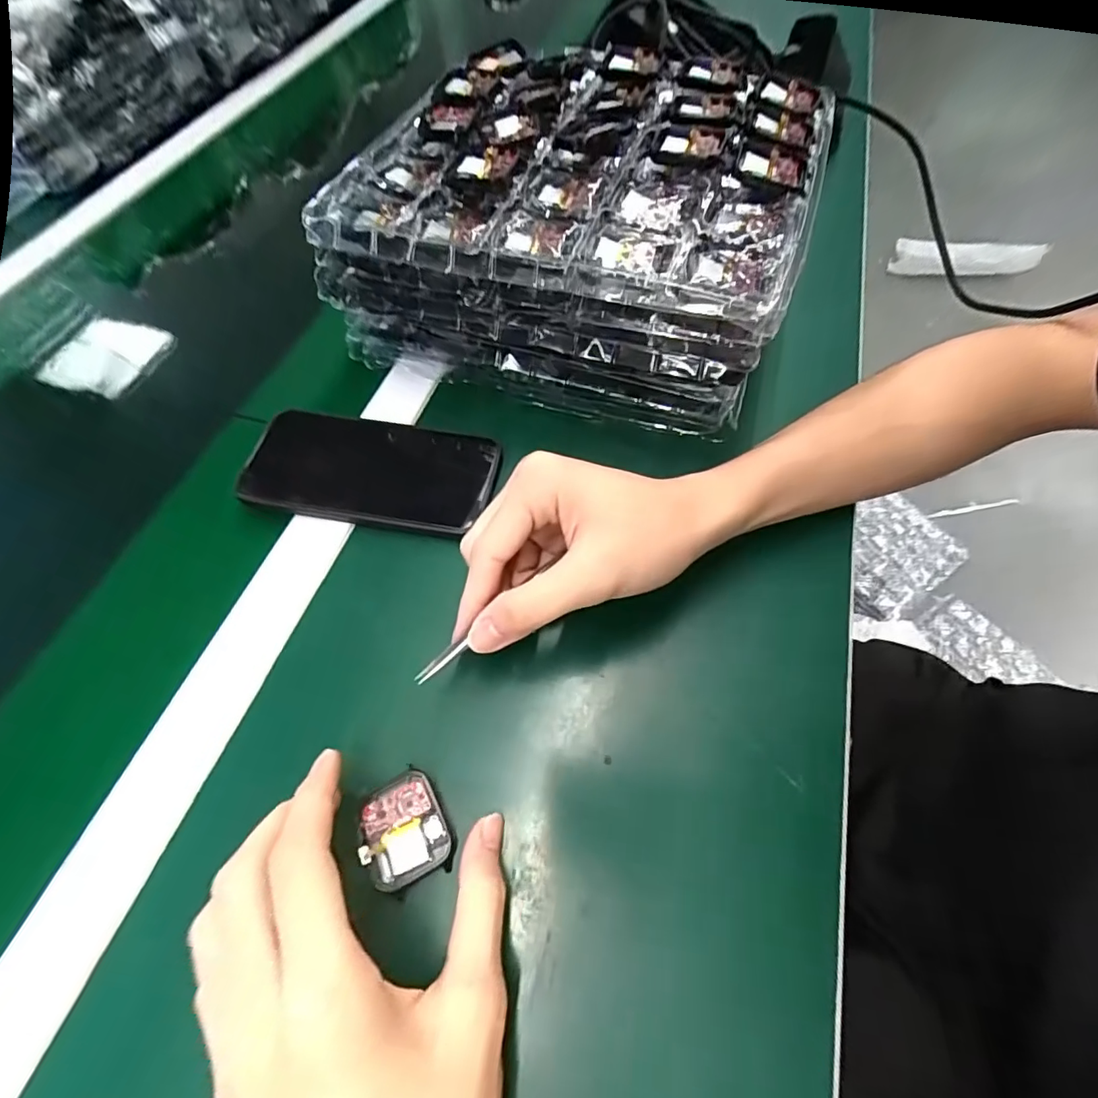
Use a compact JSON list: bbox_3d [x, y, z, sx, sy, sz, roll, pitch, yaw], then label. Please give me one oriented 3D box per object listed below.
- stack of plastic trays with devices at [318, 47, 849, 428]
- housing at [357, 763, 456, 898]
[{"bbox_3d":[0.028,-0.235,0.374,0.282,0.109,0.262,16,62,12],"label":"stack of plastic trays with devices"},{"bbox_3d":[-0.066,0.128,0.238,0.037,0.007,0.045,-27,62,-12],"label":"housing"}]

